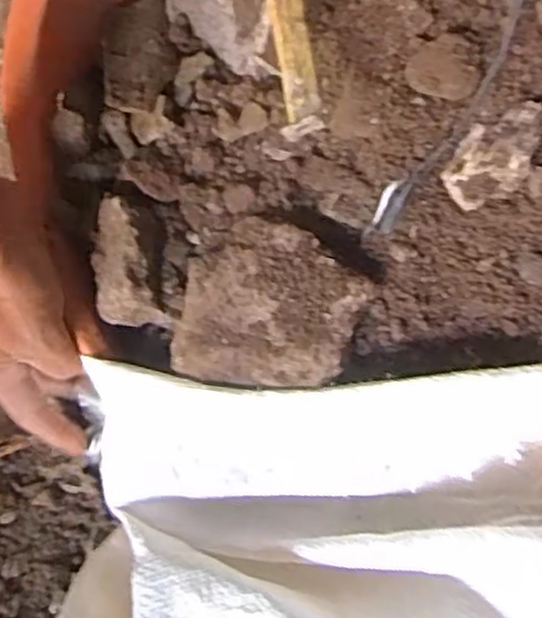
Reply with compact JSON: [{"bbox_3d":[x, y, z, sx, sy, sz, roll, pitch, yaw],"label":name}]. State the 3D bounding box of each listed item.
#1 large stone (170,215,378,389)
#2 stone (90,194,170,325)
[{"bbox_3d":[0.000,-0.003,0.369,0.093,0.035,0.085,8,79,2],"label":"large stone"},{"bbox_3d":[-0.076,-0.026,0.399,0.039,0.037,0.066,-2,79,0],"label":"stone"}]

